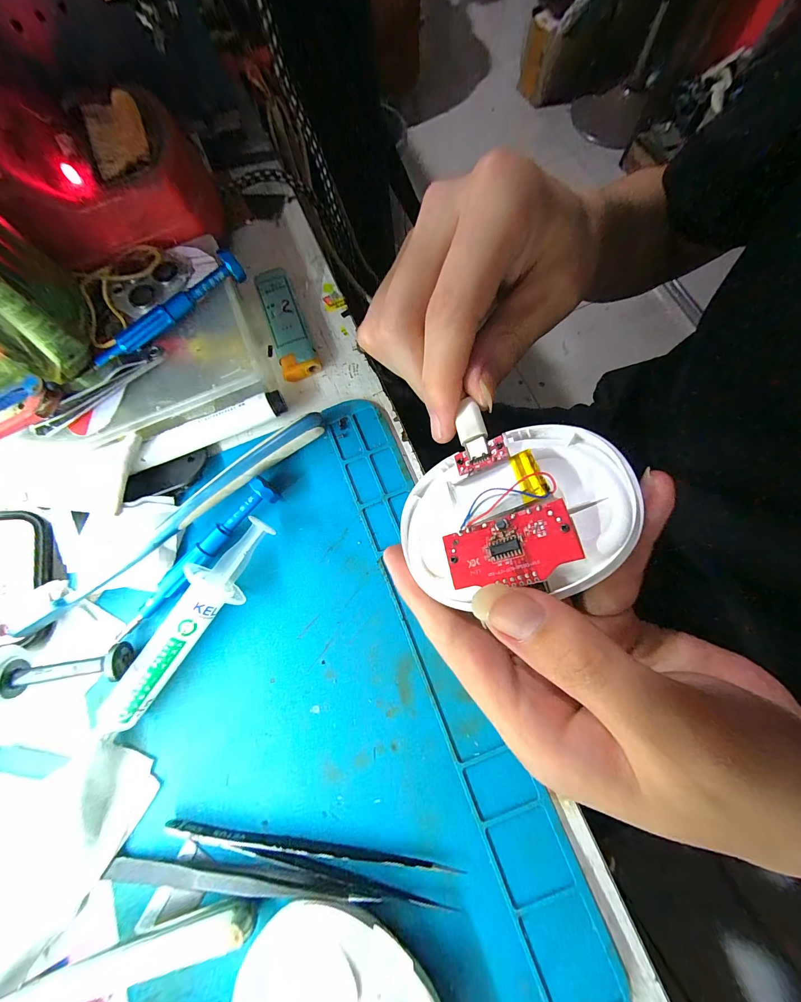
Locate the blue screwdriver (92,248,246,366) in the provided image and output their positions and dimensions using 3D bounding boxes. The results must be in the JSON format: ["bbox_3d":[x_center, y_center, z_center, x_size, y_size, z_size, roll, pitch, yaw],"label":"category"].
[{"bbox_3d":[-0.124,-0.103,0.184,0.089,0.013,0.011,-39,77,-5],"label":"blue screwdriver"}]

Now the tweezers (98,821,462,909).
[{"bbox_3d":[-0.053,0.157,0.146,0.148,0.006,0.021,0,76,5],"label":"tweezers"}]

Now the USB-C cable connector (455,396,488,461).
[{"bbox_3d":[0.028,-0.028,0.134,0.010,0.006,0.022,-16,68,25],"label":"USB-C cable connector"}]

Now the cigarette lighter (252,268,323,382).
[{"bbox_3d":[-0.072,-0.111,0.215,0.022,0.010,0.077,-22,76,-1],"label":"cigarette lighter"}]

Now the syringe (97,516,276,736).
[{"bbox_3d":[-0.106,0.058,0.173,0.032,0.022,0.114,38,82,12],"label":"syringe"}]

